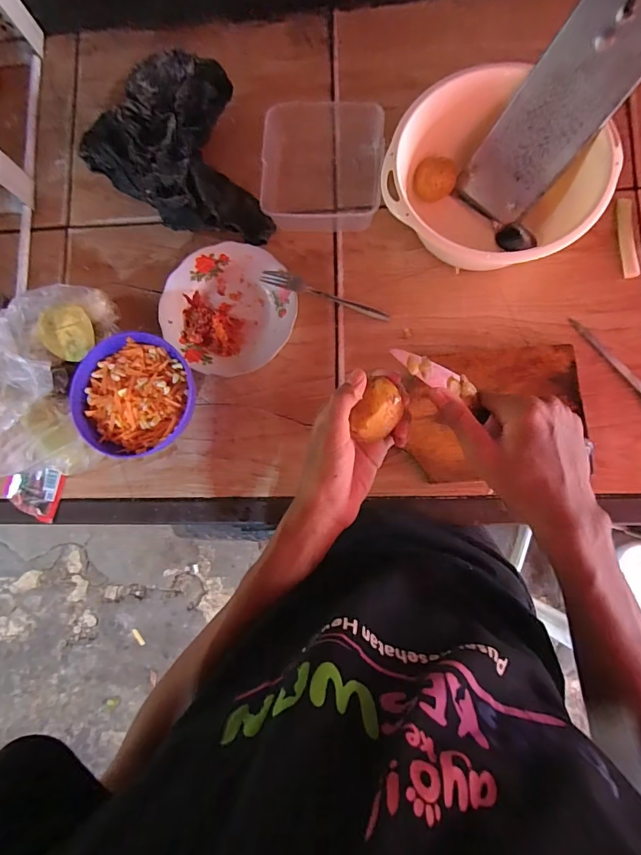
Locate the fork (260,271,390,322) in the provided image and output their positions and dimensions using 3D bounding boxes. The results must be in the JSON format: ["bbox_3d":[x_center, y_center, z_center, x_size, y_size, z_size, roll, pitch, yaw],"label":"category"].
[{"bbox_3d":[0.008,-0.177,0.575,0.175,0.021,0.021,17,85,-6],"label":"fork"}]

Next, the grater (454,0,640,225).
[{"bbox_3d":[0.268,-0.363,0.496,0.105,0.235,0.016,49,45,9],"label":"grater"}]

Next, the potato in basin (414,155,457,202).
[{"bbox_3d":[0.151,-0.324,0.564,0.052,0.044,0.050,10,84,7],"label":"potato in basin"}]

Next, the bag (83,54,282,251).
[{"bbox_3d":[-0.198,-0.356,0.568,0.215,0.114,0.288,-17,81,4],"label":"bag"}]

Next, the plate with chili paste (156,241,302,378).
[{"bbox_3d":[-0.124,-0.159,0.577,0.169,0.034,0.176,-1,83,6],"label":"plate with chili paste"}]

